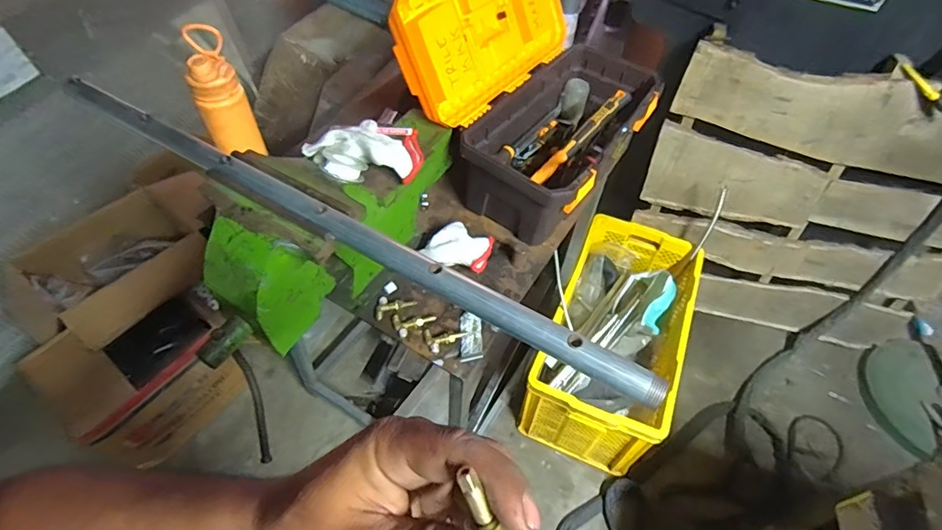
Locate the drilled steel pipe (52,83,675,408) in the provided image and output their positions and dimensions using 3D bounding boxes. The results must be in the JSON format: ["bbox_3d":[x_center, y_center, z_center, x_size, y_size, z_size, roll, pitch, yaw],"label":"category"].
[{"bbox_3d":[-0.182,-0.059,0.567,0.847,0.026,0.034,26,56,17],"label":"drilled steel pipe"}]

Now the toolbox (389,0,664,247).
[{"bbox_3d":[0.130,-0.328,0.873,0.342,0.312,0.428,31,58,20],"label":"toolbox"}]

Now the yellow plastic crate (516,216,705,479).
[{"bbox_3d":[0.424,0.225,1.476,0.337,0.348,0.661,20,55,13],"label":"yellow plastic crate"}]

